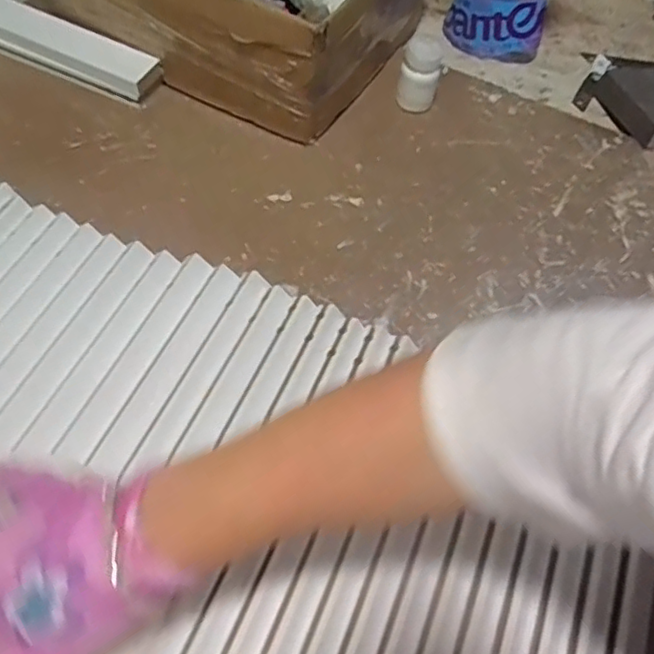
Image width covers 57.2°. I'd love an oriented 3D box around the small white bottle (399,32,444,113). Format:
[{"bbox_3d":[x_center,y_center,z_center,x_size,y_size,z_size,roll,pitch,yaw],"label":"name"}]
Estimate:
[{"bbox_3d":[0.090,-0.244,0.582,0.037,0.067,0.031,15,61,4],"label":"small white bottle"}]

